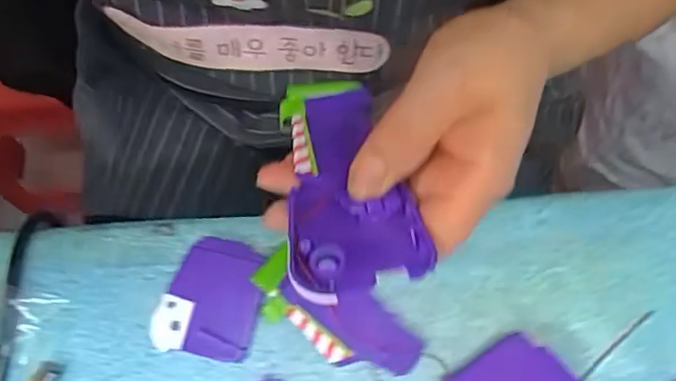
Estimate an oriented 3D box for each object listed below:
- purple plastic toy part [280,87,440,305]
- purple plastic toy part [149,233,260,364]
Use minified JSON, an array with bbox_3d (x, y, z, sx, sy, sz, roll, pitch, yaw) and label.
[{"bbox_3d":[0.003,-0.007,0.247,0.050,0.010,0.120,-8,46,-1],"label":"purple plastic toy part"},{"bbox_3d":[-0.068,0.056,0.314,0.052,0.007,0.061,9,73,5],"label":"purple plastic toy part"}]

